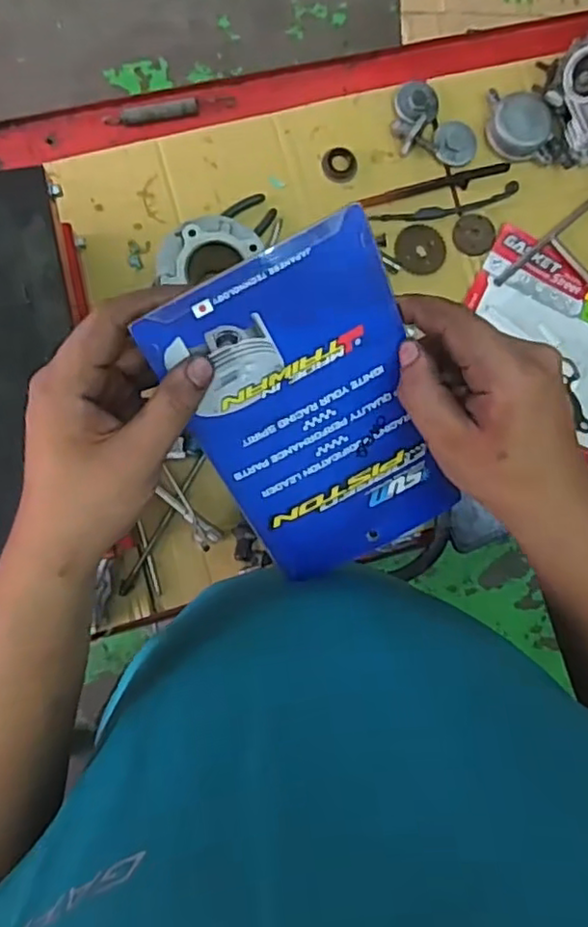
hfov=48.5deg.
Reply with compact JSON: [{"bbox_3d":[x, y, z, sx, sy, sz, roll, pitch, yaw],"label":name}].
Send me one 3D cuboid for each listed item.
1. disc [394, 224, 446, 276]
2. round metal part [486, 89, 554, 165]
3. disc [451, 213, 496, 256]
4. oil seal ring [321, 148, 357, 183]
[{"bbox_3d":[0.151,-0.255,0.779,0.063,0.009,0.059,0,87,-6],"label":"disc"},{"bbox_3d":[0.273,-0.404,0.782,0.081,0.021,0.075,0,87,-6],"label":"round metal part"},{"bbox_3d":[0.218,-0.275,0.787,0.053,0.004,0.048,-27,90,-7],"label":"disc"},{"bbox_3d":[0.054,-0.352,0.772,0.041,0.007,0.040,0,87,-6],"label":"oil seal ring"}]

